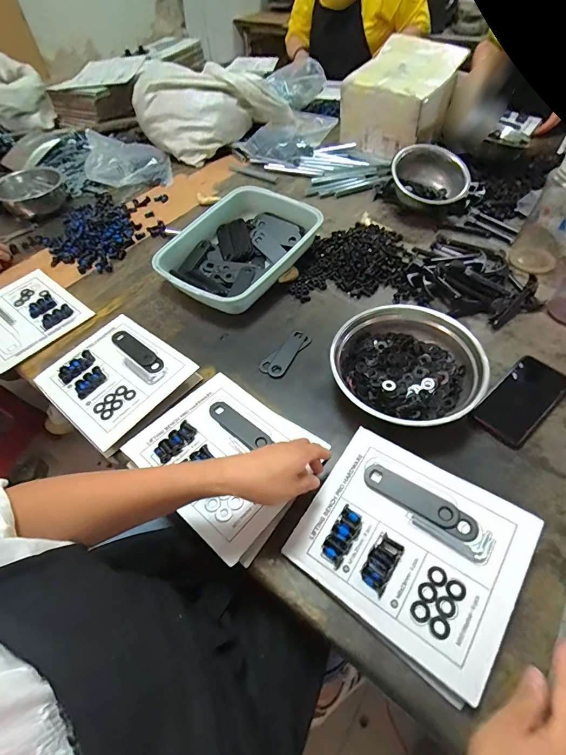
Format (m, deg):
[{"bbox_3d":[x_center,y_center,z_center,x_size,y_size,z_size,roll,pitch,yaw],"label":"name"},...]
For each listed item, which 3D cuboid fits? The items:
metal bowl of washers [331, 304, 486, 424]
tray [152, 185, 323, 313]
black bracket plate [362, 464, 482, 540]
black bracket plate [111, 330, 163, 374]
[{"bbox_3d":[0.188,-0.016,0.560,0.192,0.069,0.211,-2,53,3],"label":"metal bowl of washers"},{"bbox_3d":[-0.085,-0.267,0.757,0.236,0.072,0.328,29,60,23],"label":"tray"},{"bbox_3d":[0.161,0.146,0.434,0.132,0.007,0.032,25,71,29],"label":"black bracket plate"},{"bbox_3d":[-0.249,-0.046,0.622,0.125,0.005,0.031,34,62,25],"label":"black bracket plate"}]

